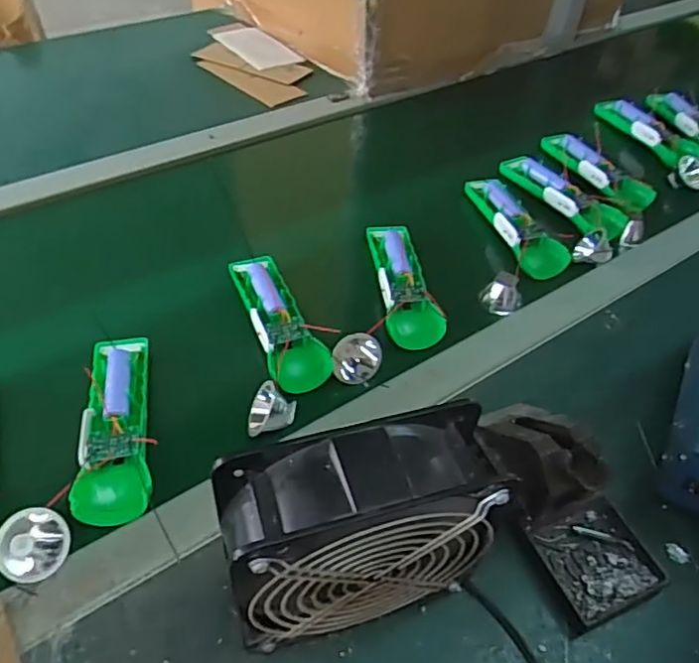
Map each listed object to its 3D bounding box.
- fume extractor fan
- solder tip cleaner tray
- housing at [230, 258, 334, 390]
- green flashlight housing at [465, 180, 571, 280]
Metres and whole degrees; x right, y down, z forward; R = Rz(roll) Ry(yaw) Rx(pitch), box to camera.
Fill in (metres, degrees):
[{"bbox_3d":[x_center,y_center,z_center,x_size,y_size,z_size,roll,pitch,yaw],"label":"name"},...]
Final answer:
[{"bbox_3d":[0.004,0.115,0.349,0.143,0.147,0.061,-11,49,-15],"label":"fume extractor fan"},{"bbox_3d":[0.168,0.154,0.421,0.068,0.016,0.071,-15,50,-18],"label":"solder tip cleaner tray"},{"bbox_3d":[-0.063,-0.016,0.546,0.049,0.024,0.154,-14,50,-17],"label":"housing"},{"bbox_3d":[0.166,-0.113,0.620,0.043,0.020,0.151,-14,50,-17],"label":"green flashlight housing"}]

